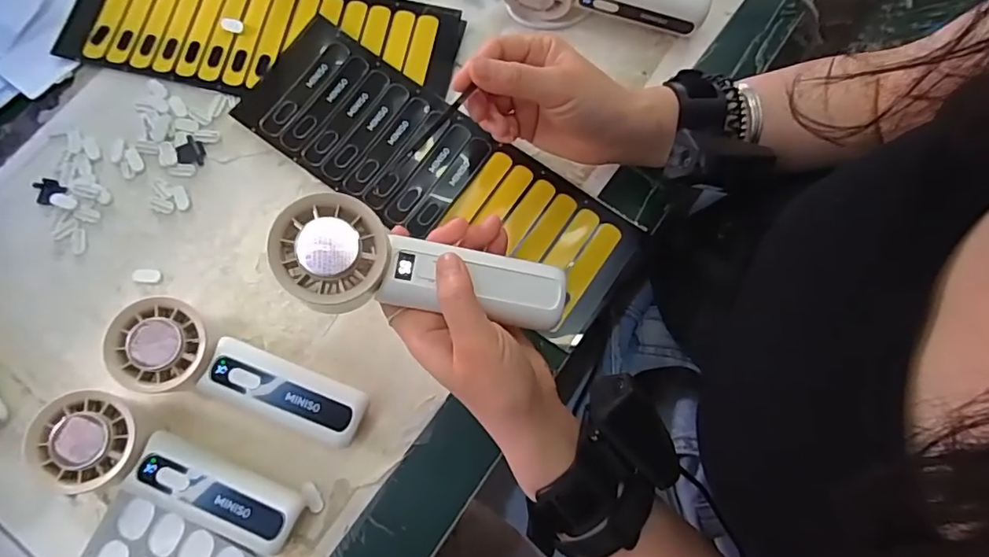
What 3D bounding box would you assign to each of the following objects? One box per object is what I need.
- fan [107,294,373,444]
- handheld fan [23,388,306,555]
[{"bbox_3d":[-0.157,0.059,0.350,0.156,0.055,0.055,16,78,4],"label":"fan"},{"bbox_3d":[-0.188,0.112,0.328,0.153,0.054,0.054,18,78,5],"label":"handheld fan"}]

